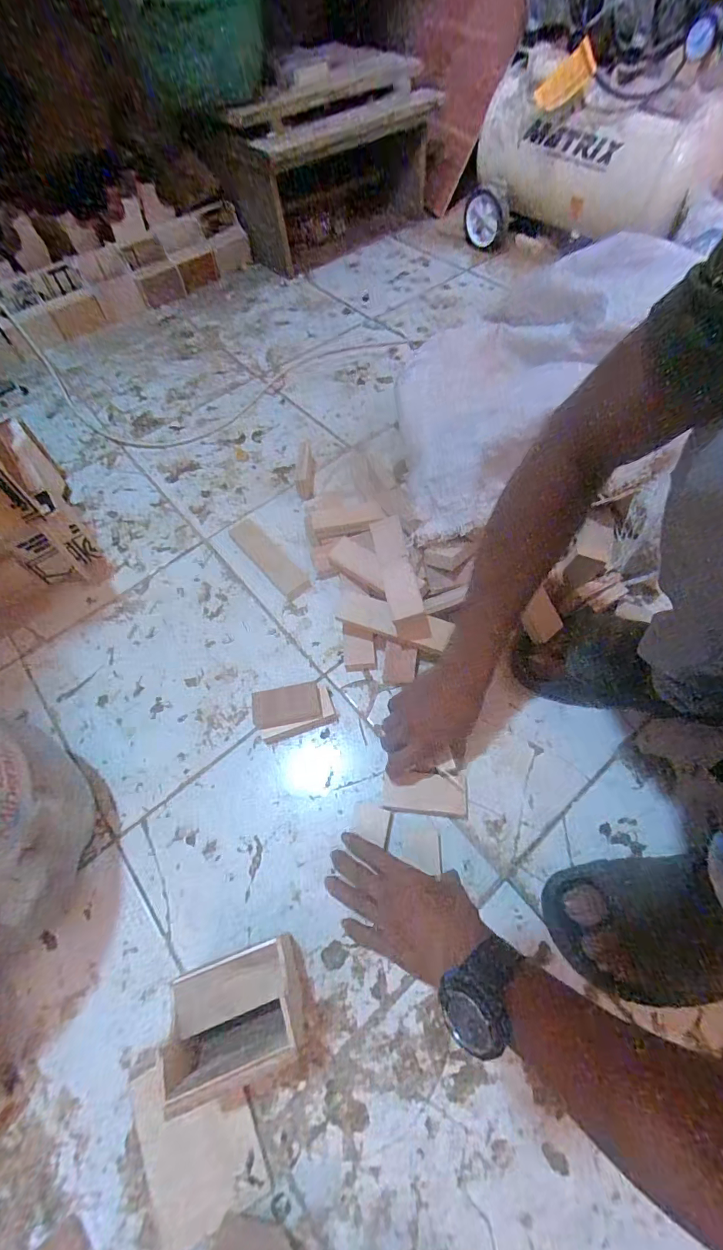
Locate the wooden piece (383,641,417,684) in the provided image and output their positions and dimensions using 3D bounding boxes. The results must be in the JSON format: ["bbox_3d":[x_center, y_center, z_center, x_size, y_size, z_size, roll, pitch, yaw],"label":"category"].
[{"bbox_3d":[0.048,0.050,0.578,0.045,0.005,0.052,6,80,29],"label":"wooden piece"}]

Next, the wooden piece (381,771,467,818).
[{"bbox_3d":[0.070,0.190,0.500,0.091,0.005,0.042,-1,61,5],"label":"wooden piece"}]

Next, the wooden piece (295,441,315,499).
[{"bbox_3d":[-0.098,-0.269,0.774,0.031,0.017,0.143,-3,61,1],"label":"wooden piece"}]

